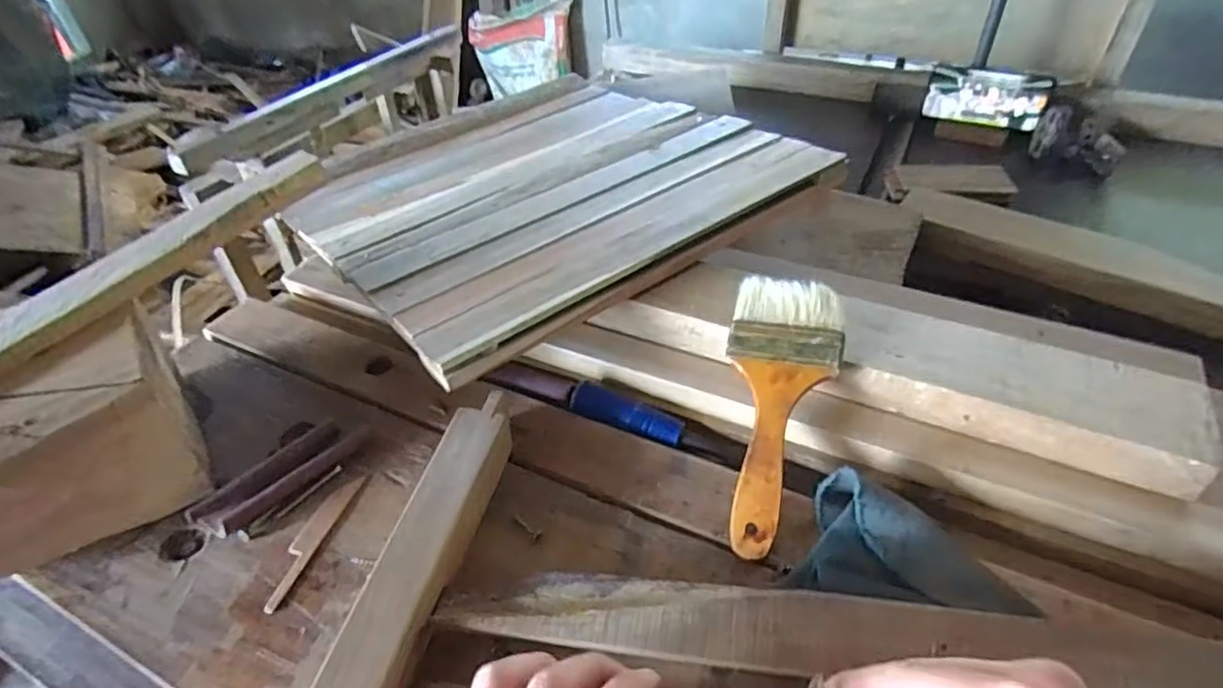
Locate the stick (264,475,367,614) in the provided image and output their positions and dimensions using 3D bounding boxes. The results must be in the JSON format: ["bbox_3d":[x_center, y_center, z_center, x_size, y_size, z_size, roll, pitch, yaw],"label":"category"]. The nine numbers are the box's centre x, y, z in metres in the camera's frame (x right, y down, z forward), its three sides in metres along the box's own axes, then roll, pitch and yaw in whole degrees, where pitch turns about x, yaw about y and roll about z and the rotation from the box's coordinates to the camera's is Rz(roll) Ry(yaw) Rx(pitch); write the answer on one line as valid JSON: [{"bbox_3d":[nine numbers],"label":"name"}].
[{"bbox_3d":[-0.190,0.122,0.402,0.017,0.004,0.095,10,43,15],"label":"stick"}]

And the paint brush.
[{"bbox_3d":[0.106,0.041,0.410,0.071,0.010,0.184,9,68,13],"label":"paint brush"}]

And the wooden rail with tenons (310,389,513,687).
[{"bbox_3d":[-0.117,0.153,0.337,0.037,0.036,0.294,6,42,10],"label":"wooden rail with tenons"}]

